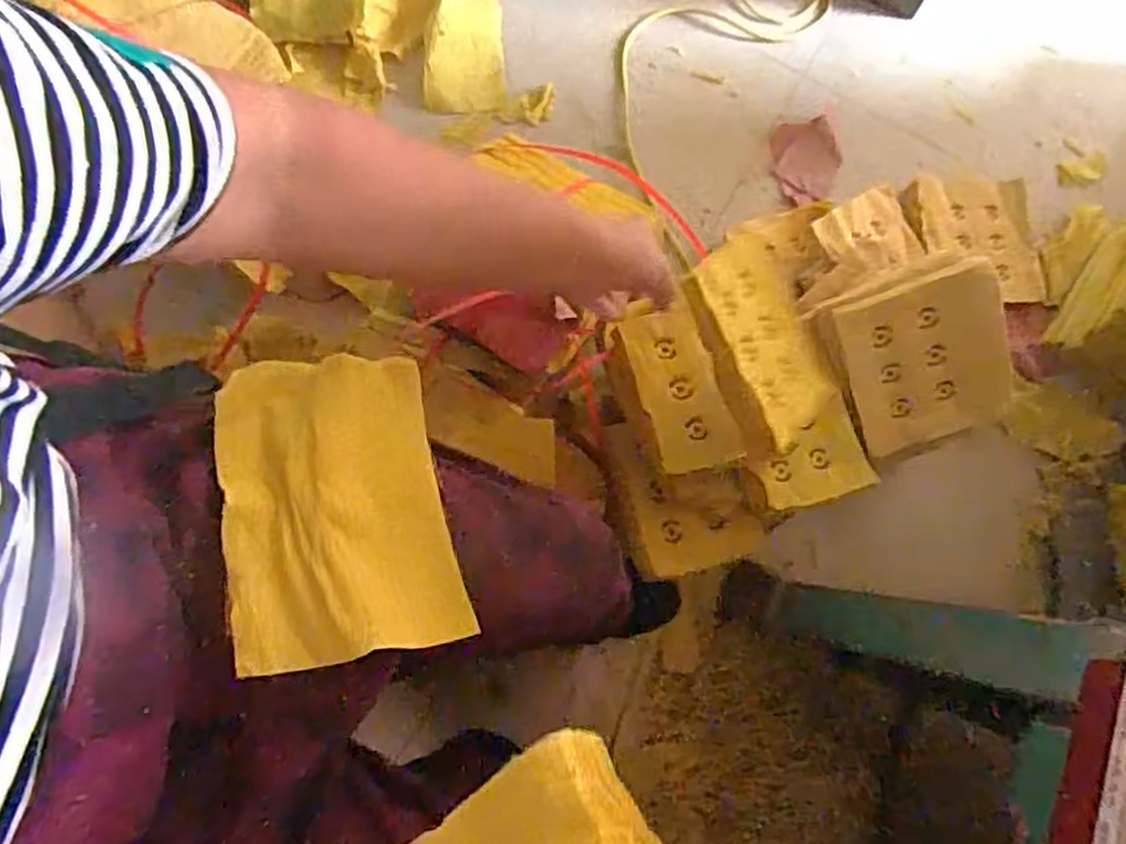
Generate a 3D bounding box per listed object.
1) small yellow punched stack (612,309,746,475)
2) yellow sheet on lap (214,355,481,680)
[{"bbox_3d":[0.127,-0.034,0.853,0.092,0.024,0.186,-17,78,-8],"label":"small yellow punched stack"},{"bbox_3d":[-0.141,0.052,0.477,0.131,0.021,0.185,-5,73,-30],"label":"yellow sheet on lap"}]

